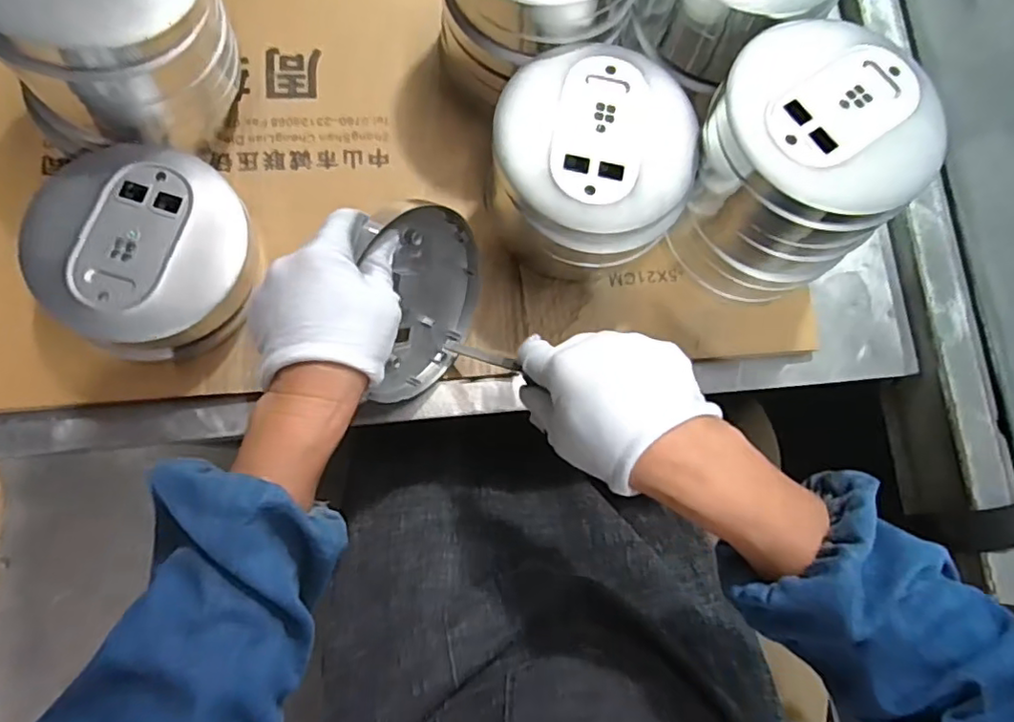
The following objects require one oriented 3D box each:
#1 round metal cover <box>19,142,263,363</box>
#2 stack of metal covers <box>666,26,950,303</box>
[{"bbox_3d":[-0.237,-0.074,0.415,0.125,0.067,0.127,1,79,-6],"label":"round metal cover"},{"bbox_3d":[0.189,-0.131,0.422,0.134,0.144,0.126,31,77,0],"label":"stack of metal covers"}]

